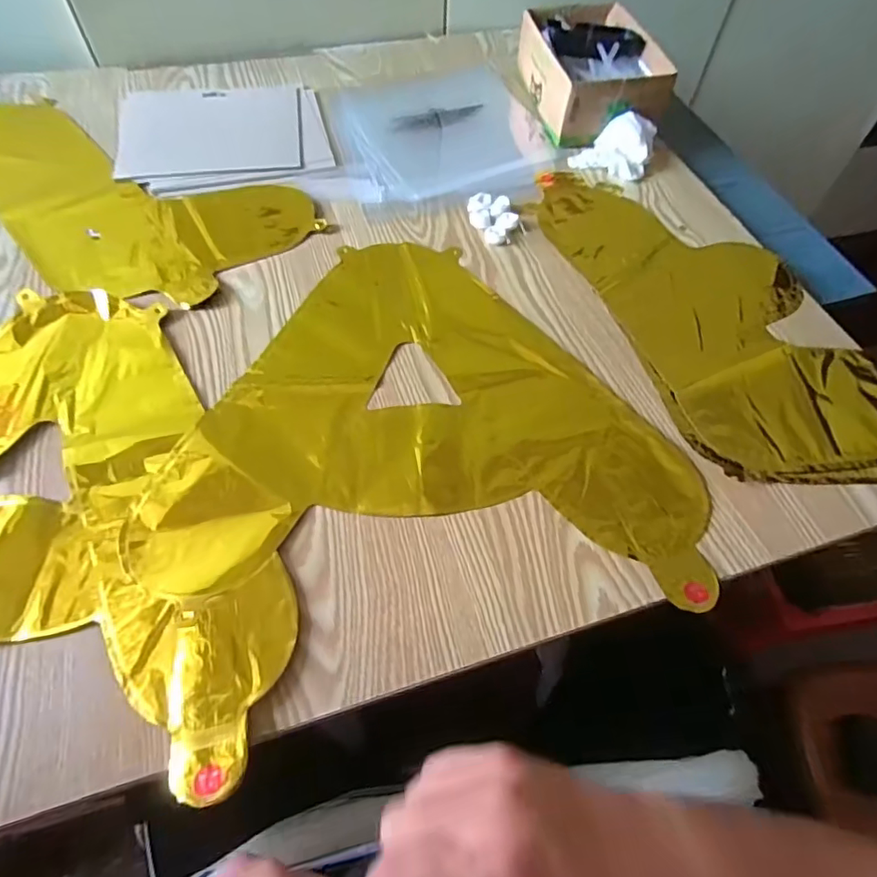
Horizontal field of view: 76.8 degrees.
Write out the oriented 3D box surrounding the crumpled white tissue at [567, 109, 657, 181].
[{"bbox_3d":[0.197,-0.328,0.615,0.079,0.035,0.069,21,60,12],"label":"crumpled white tissue"}]

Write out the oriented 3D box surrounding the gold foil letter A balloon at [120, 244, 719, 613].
[{"bbox_3d":[-0.038,-0.012,0.419,0.380,0.017,0.376,-17,60,-12],"label":"gold foil letter A balloon"}]

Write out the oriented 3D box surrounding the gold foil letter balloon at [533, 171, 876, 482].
[{"bbox_3d":[0.245,-0.124,0.503,0.190,0.015,0.411,-17,60,-12],"label":"gold foil letter balloon"}]

